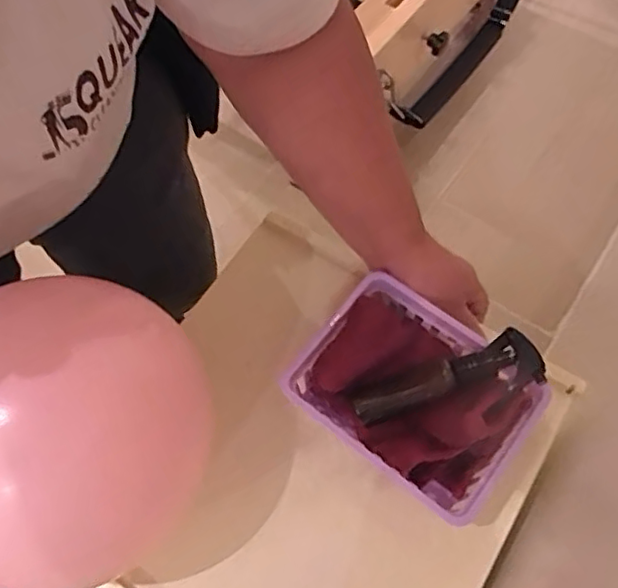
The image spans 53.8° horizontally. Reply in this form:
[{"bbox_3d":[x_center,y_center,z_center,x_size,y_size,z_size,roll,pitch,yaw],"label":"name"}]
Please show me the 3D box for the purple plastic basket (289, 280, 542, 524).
[{"bbox_3d":[0.072,0.070,0.433,0.156,0.058,0.115,36,70,15],"label":"purple plastic basket"}]

